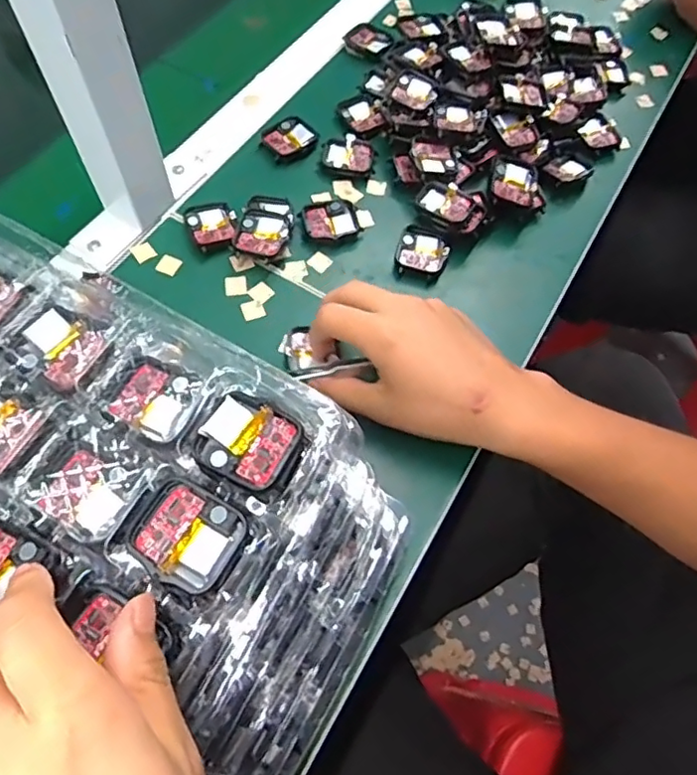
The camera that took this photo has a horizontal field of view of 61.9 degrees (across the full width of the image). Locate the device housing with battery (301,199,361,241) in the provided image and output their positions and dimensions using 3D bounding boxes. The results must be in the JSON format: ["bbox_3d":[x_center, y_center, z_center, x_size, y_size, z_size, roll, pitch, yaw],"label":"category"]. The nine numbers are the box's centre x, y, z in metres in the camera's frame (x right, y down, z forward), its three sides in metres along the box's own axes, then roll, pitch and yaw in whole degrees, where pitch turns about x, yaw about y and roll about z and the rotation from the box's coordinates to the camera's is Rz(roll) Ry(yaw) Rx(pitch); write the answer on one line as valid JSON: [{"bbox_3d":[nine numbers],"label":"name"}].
[{"bbox_3d":[-0.013,-0.132,0.467,0.043,0.010,0.037,-21,66,-13],"label":"device housing with battery"}]

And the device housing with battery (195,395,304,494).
[{"bbox_3d":[-0.045,0.024,0.255,0.041,0.008,0.035,27,65,10],"label":"device housing with battery"}]

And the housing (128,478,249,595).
[{"bbox_3d":[-0.067,0.060,0.239,0.042,0.007,0.037,31,66,12],"label":"housing"}]

